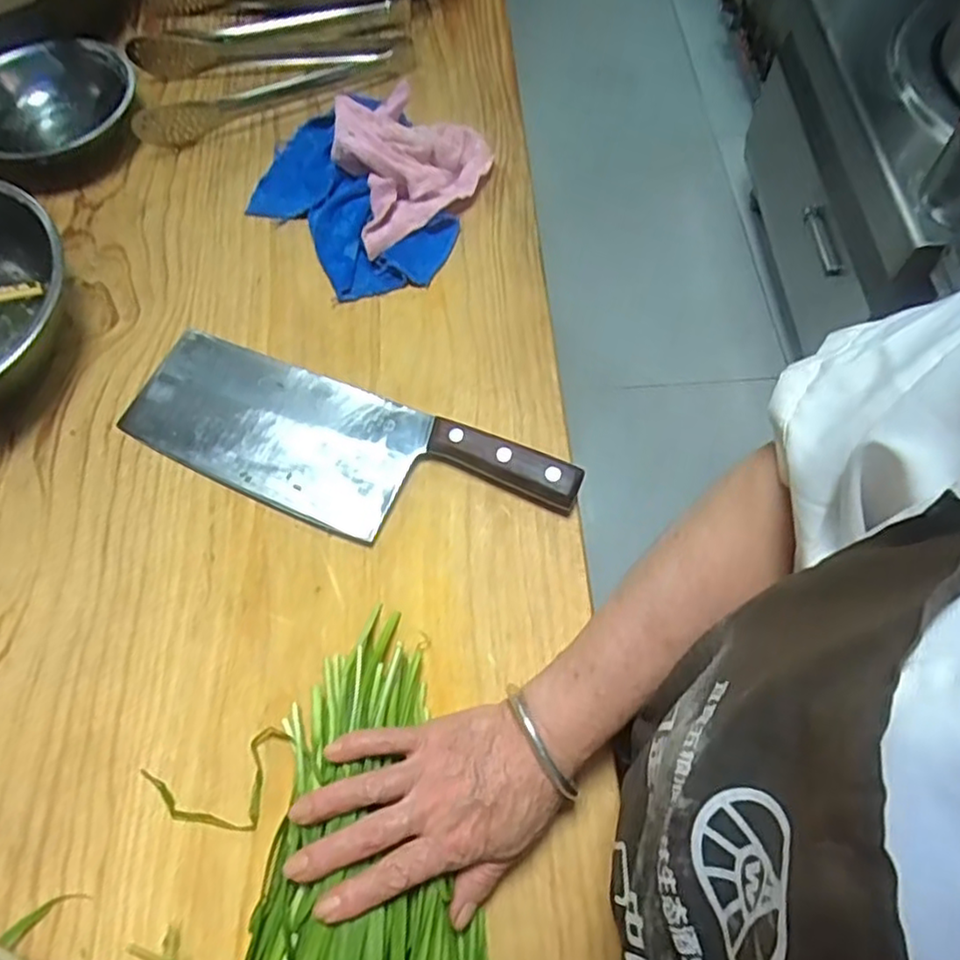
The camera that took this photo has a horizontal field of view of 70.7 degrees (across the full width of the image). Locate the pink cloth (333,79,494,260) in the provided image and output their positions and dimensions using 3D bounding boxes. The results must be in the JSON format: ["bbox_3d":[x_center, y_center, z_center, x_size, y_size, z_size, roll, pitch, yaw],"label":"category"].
[{"bbox_3d":[-0.068,-0.283,0.597,0.155,0.067,0.114,-39,70,-15],"label":"pink cloth"}]

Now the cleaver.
[{"bbox_3d":[-0.105,-0.023,0.501,0.340,0.024,0.109,21,67,11],"label":"cleaver"}]

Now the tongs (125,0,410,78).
[{"bbox_3d":[-0.215,-0.479,0.705,0.277,0.041,0.126,-4,65,0],"label":"tongs"}]

